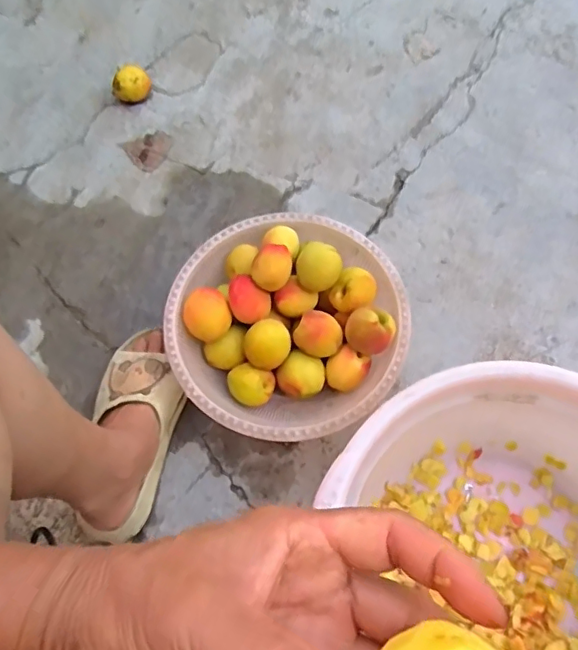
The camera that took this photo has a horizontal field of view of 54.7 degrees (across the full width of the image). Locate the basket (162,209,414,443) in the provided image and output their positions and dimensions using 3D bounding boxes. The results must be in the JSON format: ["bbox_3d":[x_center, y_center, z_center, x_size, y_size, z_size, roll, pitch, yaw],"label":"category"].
[{"bbox_3d":[-0.002,0.000,0.667,0.268,0.124,0.275,2,69,3],"label":"basket"}]

